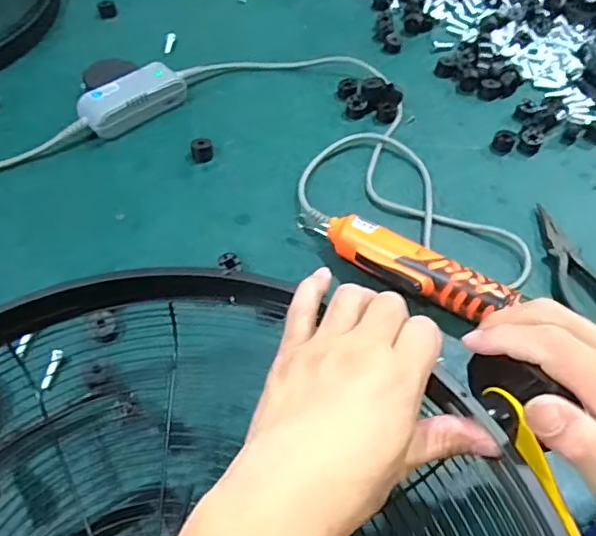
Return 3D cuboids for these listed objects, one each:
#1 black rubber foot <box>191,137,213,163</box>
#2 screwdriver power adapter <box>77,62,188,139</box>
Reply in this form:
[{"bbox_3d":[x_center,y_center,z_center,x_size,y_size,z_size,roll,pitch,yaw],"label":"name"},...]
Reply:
[{"bbox_3d":[-0.110,-0.136,0.655,0.024,0.019,0.022,-12,55,-9],"label":"black rubber foot"},{"bbox_3d":[-0.193,-0.199,0.677,0.058,0.037,0.127,38,62,23],"label":"screwdriver power adapter"}]

